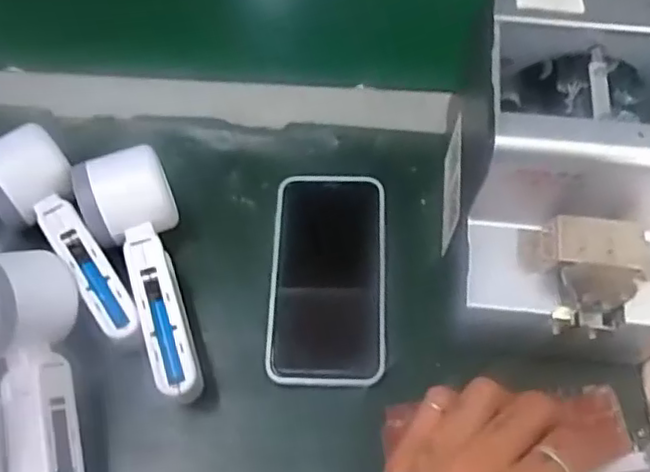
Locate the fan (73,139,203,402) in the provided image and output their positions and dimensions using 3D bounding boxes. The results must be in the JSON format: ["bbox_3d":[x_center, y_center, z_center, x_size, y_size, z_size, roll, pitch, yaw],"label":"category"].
[{"bbox_3d":[-0.105,0.025,0.399,0.052,0.058,0.157,-20,65,-10],"label":"fan"}]

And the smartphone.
[{"bbox_3d":[0.003,0.025,0.426,0.075,0.012,0.145,2,63,1],"label":"smartphone"}]

